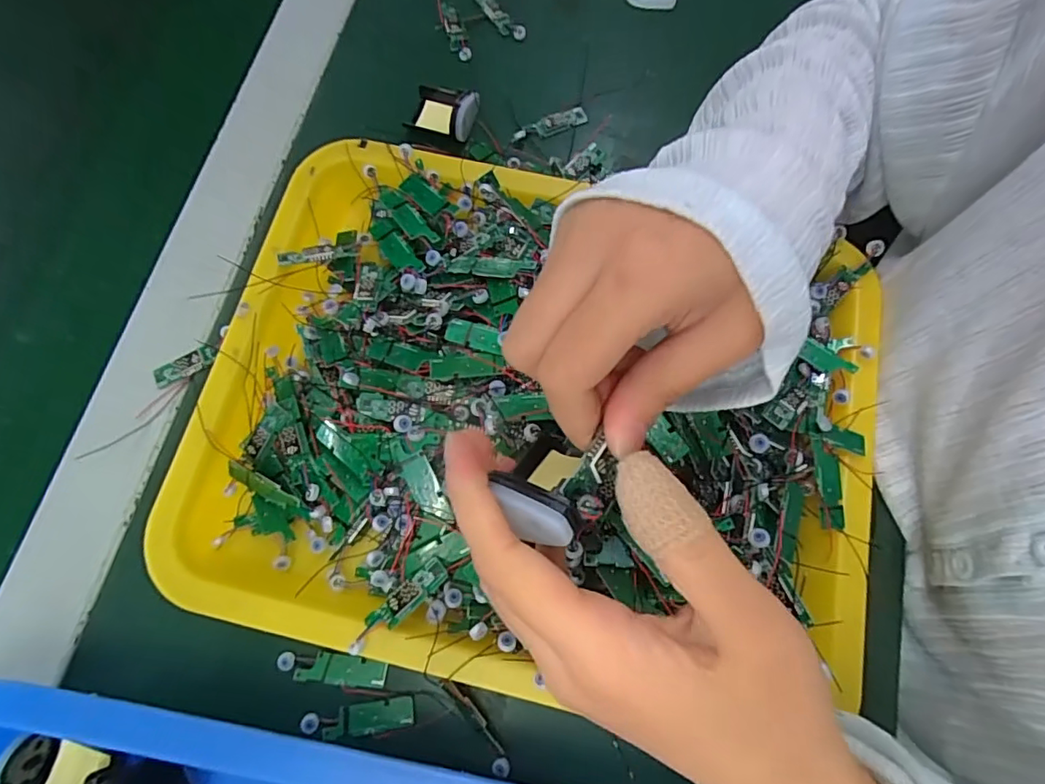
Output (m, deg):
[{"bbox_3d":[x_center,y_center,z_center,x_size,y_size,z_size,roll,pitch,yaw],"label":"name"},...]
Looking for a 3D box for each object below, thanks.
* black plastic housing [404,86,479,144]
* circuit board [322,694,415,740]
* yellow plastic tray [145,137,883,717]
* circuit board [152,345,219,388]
[{"bbox_3d":[-0.051,-0.182,0.342,0.044,0.023,0.037,15,74,4],"label":"black plastic housing"},{"bbox_3d":[-0.073,0.155,0.252,0.042,0.004,0.013,-9,74,-3],"label":"circuit board"},{"bbox_3d":[0.006,0.007,0.267,0.331,0.049,0.260,15,74,4],"label":"yellow plastic tray"},{"bbox_3d":[-0.189,-0.015,0.296,0.035,0.004,0.012,-27,76,-8],"label":"circuit board"}]

